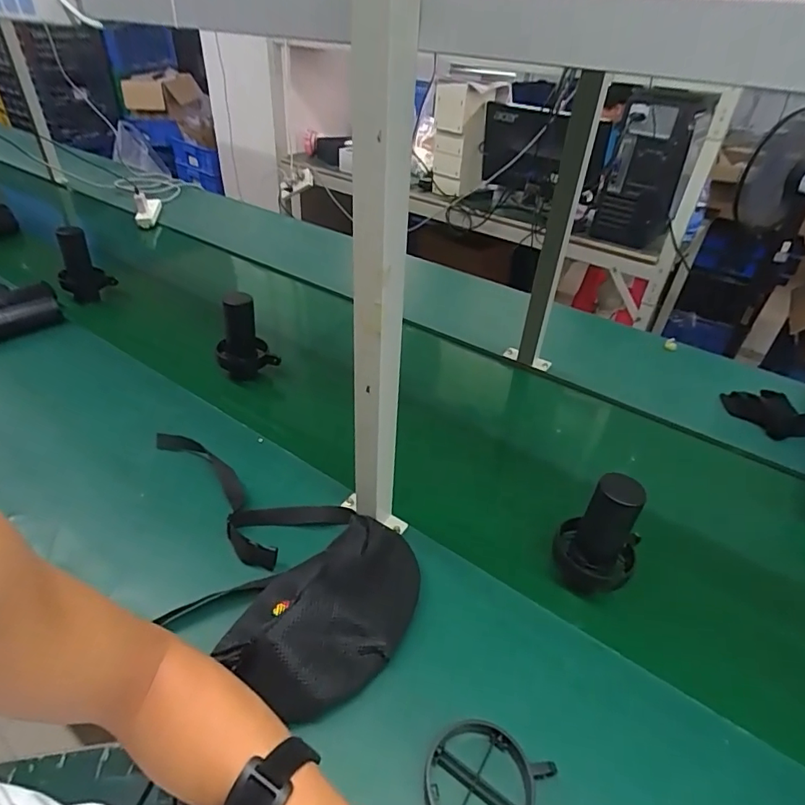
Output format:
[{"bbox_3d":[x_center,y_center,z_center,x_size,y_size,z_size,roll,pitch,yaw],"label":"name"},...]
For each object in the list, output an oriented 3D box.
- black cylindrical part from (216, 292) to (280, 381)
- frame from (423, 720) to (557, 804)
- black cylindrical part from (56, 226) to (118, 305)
[{"bbox_3d":[-0.296,-0.125,0.929,0.104,0.147,0.072,-5,39,-11],"label":"black cylindrical part"},{"bbox_3d":[0.072,0.359,0.459,0.103,0.021,0.108,25,42,25],"label":"frame"},{"bbox_3d":[-0.750,-0.324,1.158,0.113,0.168,0.068,-21,44,-28],"label":"black cylindrical part"}]

